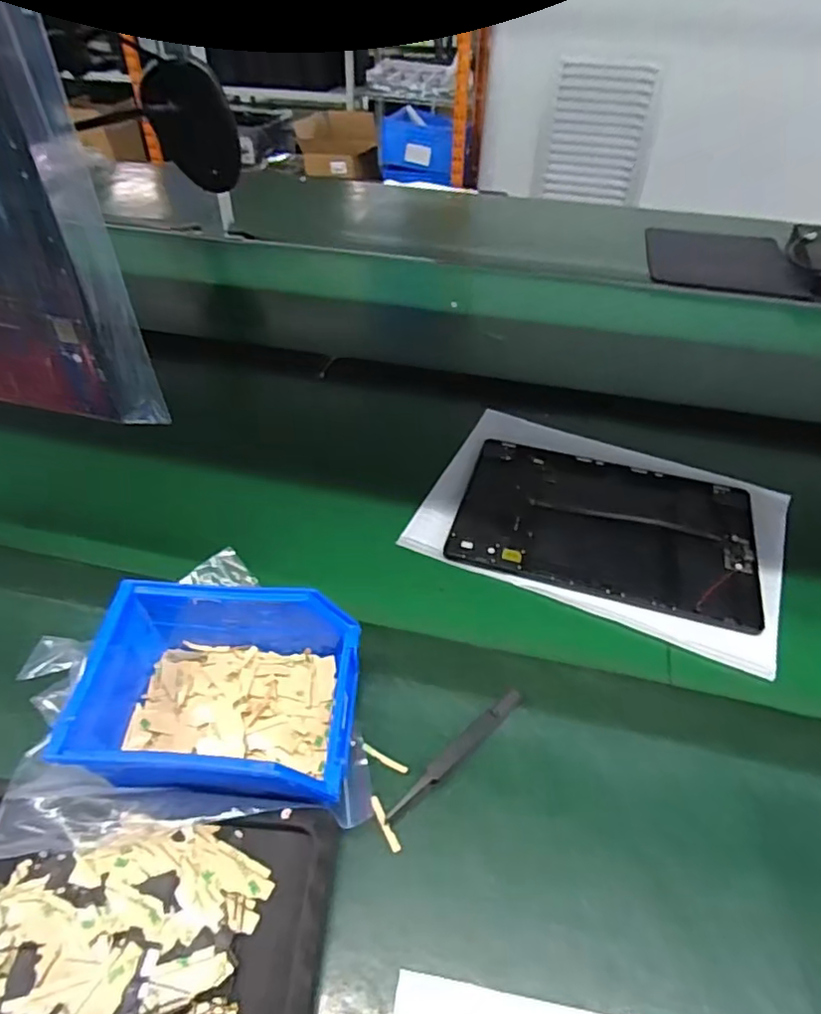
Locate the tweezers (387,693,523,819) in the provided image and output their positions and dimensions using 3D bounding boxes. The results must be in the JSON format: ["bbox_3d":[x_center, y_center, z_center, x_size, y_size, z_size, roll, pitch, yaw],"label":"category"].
[{"bbox_3d":[0.029,0.146,0.365,0.110,0.005,0.012,-31,53,-30],"label":"tweezers"}]

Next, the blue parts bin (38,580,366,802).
[{"bbox_3d":[-0.105,0.108,0.360,0.142,0.077,0.126,4,44,3],"label":"blue parts bin"}]

